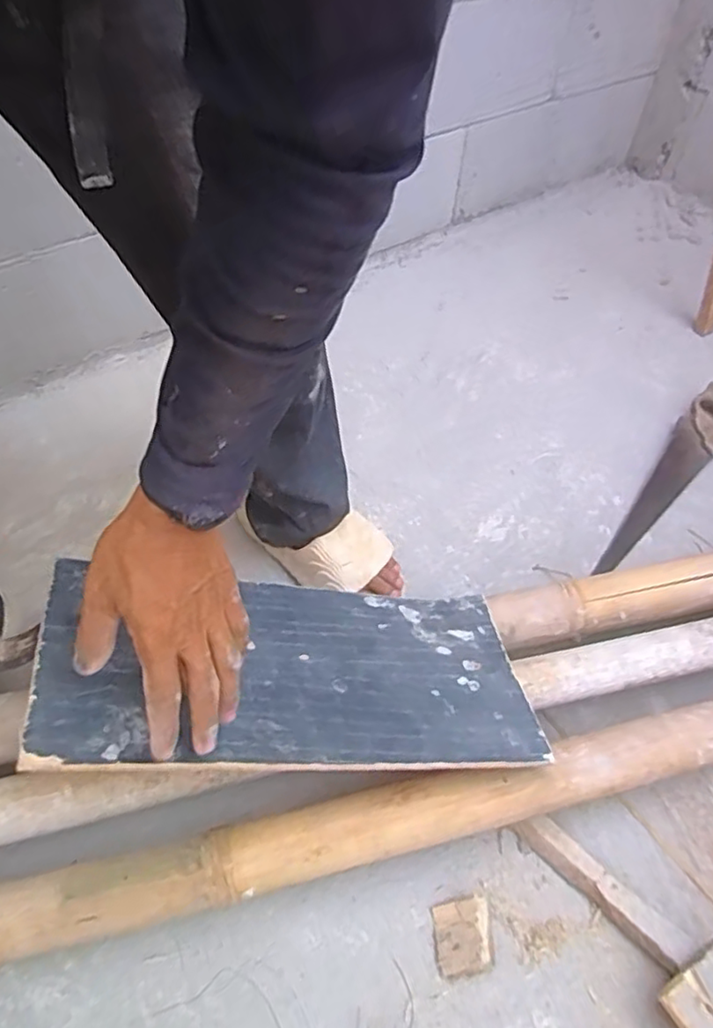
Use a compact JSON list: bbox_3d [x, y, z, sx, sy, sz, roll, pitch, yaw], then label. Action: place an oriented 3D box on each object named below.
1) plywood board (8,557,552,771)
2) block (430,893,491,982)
[{"bbox_3d":[-0.045,0.138,0.591,0.449,0.011,0.201,9,37,-21],"label":"plywood board"},{"bbox_3d":[0.103,0.408,0.619,0.052,0.026,0.064,-3,52,-3],"label":"block"}]

